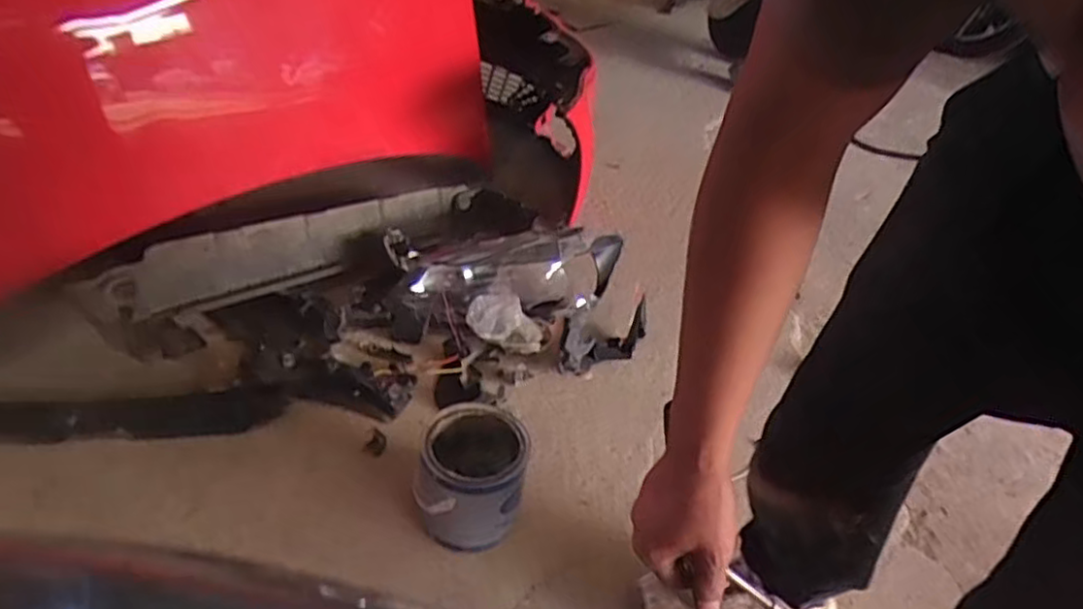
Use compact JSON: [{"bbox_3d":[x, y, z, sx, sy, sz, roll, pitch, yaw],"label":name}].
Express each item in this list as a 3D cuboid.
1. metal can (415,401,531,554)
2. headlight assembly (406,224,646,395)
[{"bbox_3d":[-0.102,0.262,1.048,0.146,0.171,0.155,5,37,-3],"label":"metal can"},{"bbox_3d":[-0.016,-0.005,1.397,0.468,0.158,0.287,-6,39,-17],"label":"headlight assembly"}]

